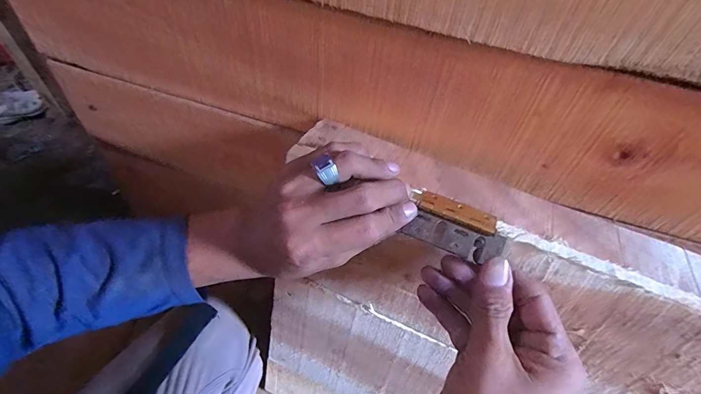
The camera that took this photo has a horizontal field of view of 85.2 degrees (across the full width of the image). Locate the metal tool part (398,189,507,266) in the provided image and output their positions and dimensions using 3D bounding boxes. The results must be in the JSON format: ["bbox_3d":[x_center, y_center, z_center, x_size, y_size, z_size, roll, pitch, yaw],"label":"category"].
[{"bbox_3d":[0.069,0.019,0.250,0.064,0.014,0.031,21,51,14],"label":"metal tool part"}]

